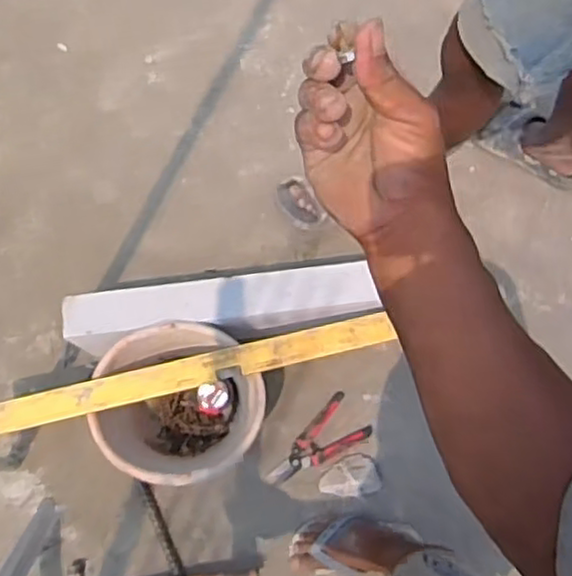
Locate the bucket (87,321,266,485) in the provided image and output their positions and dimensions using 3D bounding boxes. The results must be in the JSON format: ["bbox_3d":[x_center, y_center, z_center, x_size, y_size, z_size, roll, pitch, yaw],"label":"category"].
[{"bbox_3d":[-0.186,0.216,1.250,0.275,0.196,0.264,0,73,2],"label":"bucket"}]

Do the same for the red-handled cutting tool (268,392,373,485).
[{"bbox_3d":[0.056,0.299,1.312,0.201,0.024,0.095,-40,76,-10],"label":"red-handled cutting tool"}]

